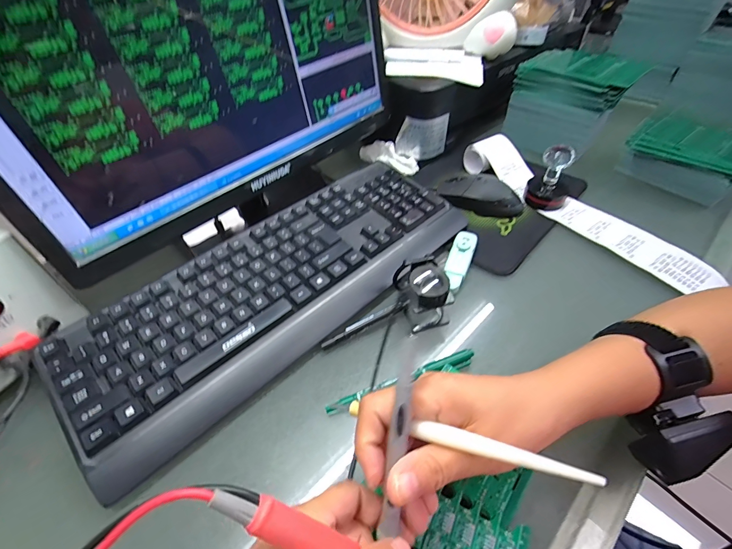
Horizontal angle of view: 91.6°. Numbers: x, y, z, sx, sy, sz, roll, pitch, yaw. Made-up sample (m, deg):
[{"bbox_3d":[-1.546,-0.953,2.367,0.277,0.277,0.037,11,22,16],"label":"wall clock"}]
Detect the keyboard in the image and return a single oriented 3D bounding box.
[{"bbox_3d":[-0.078,0.004,0.378,0.432,0.041,0.157,-36,56,-27],"label":"keyboard"}]

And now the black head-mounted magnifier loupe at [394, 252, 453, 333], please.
[{"bbox_3d":[0.057,0.017,0.348,0.043,0.050,0.052,-12,48,-9],"label":"black head-mounted magnifier loupe"}]

